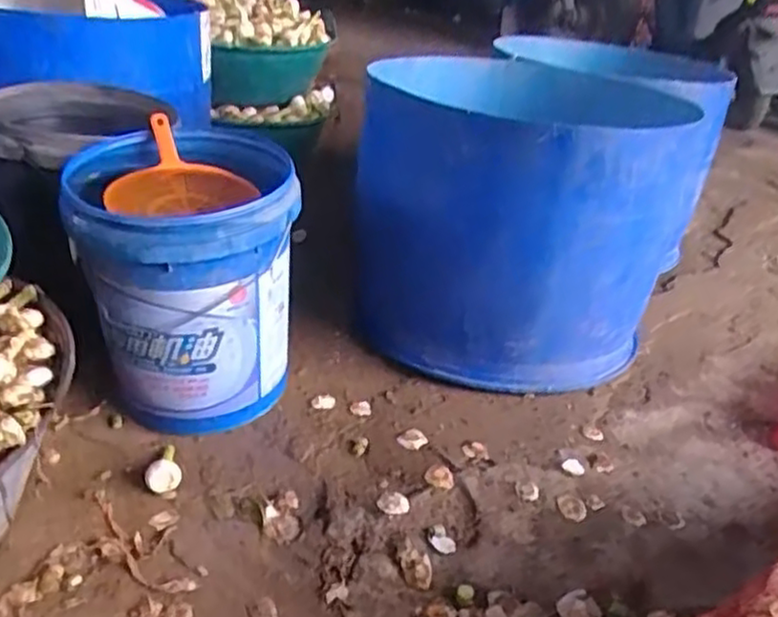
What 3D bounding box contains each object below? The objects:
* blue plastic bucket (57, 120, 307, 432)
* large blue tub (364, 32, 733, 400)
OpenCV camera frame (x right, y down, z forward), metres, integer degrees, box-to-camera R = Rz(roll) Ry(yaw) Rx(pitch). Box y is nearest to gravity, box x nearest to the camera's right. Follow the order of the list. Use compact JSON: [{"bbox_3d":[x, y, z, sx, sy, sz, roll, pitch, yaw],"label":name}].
[{"bbox_3d":[-0.307,-0.034,1.097,0.306,0.373,0.340,-1,29,-16],"label":"blue plastic bucket"},{"bbox_3d":[0.241,-0.182,1.415,0.571,0.481,0.554,6,28,-3],"label":"large blue tub"}]

